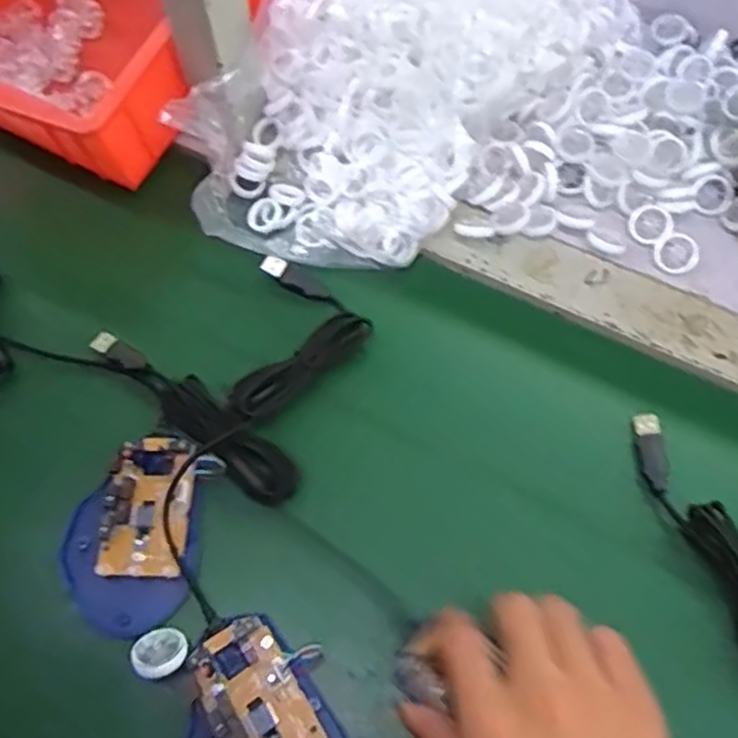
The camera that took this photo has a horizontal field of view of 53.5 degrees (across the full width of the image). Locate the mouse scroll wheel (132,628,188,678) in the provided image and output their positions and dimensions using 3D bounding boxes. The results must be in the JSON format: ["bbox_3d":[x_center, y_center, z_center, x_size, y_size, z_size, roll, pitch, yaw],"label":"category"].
[{"bbox_3d":[-0.106,0.143,0.370,0.027,0.007,0.028,-38,35,-29],"label":"mouse scroll wheel"}]

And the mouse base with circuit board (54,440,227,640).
[{"bbox_3d":[-0.130,0.089,0.403,0.075,0.025,0.104,7,60,2],"label":"mouse base with circuit board"}]

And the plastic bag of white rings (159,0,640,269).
[{"bbox_3d":[0.015,-0.202,0.505,0.184,0.122,0.311,40,66,19],"label":"plastic bag of white rings"}]

